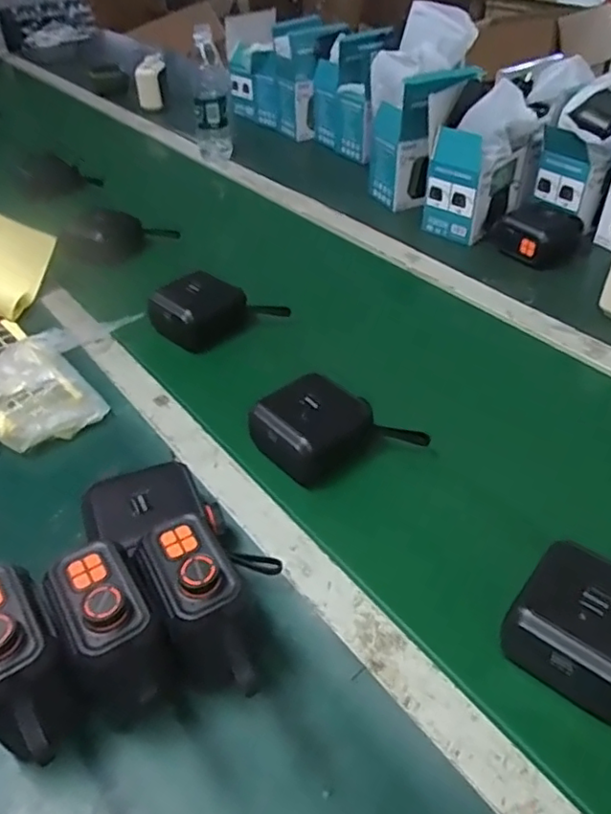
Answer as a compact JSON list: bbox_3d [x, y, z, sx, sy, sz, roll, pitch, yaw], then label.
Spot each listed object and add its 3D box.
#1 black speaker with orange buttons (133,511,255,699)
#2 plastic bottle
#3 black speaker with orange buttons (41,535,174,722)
[{"bbox_3d":[-0.069,0.136,0.414,0.064,0.100,0.094,-19,44,-20],"label":"black speaker with orange buttons"},{"bbox_3d":[-0.177,-0.579,1.154,0.066,0.218,0.060,-7,42,-7],"label":"plastic bottle"},{"bbox_3d":[-0.125,0.148,0.399,0.056,0.102,0.082,-25,47,-25],"label":"black speaker with orange buttons"}]

